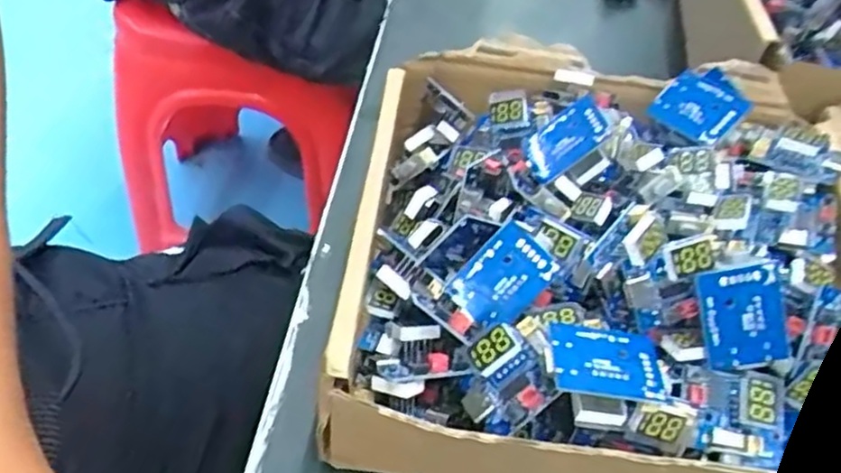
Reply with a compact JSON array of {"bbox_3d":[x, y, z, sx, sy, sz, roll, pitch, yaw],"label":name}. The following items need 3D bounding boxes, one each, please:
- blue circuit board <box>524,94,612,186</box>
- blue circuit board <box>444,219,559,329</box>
[{"bbox_3d":[0.047,-0.032,0.236,0.004,0.028,0.018,18,44,-49],"label":"blue circuit board"},{"bbox_3d":[0.024,0.013,0.206,0.021,0.004,0.028,44,91,-5],"label":"blue circuit board"}]

